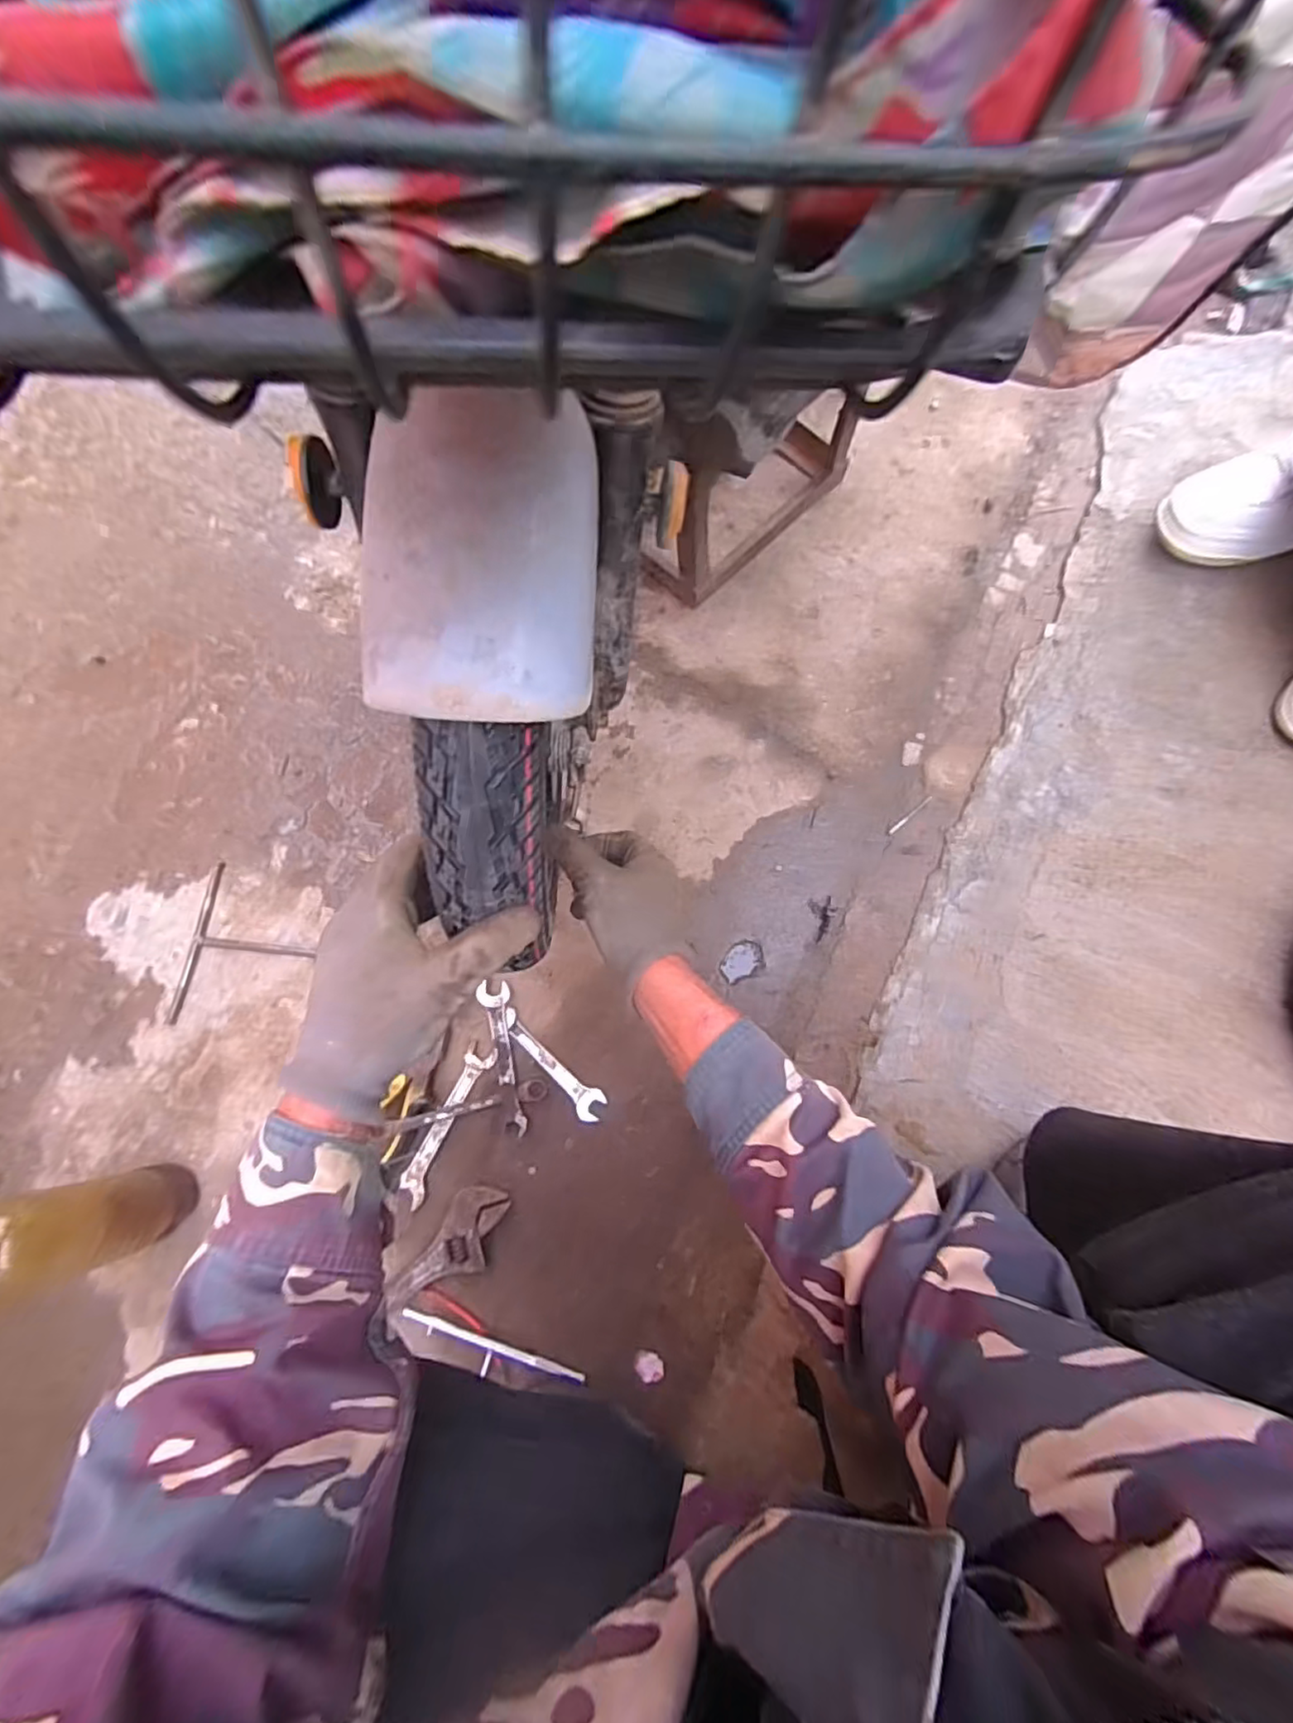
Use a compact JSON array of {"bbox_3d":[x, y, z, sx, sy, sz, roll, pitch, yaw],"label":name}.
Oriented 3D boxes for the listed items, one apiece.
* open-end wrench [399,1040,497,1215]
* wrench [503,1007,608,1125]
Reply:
[{"bbox_3d":[-0.208,0.273,0.658,0.031,0.007,0.168,24,80,5],"label":"open-end wrench"},{"bbox_3d":[-0.099,0.214,0.666,0.143,0.007,0.029,44,82,8],"label":"wrench"}]

